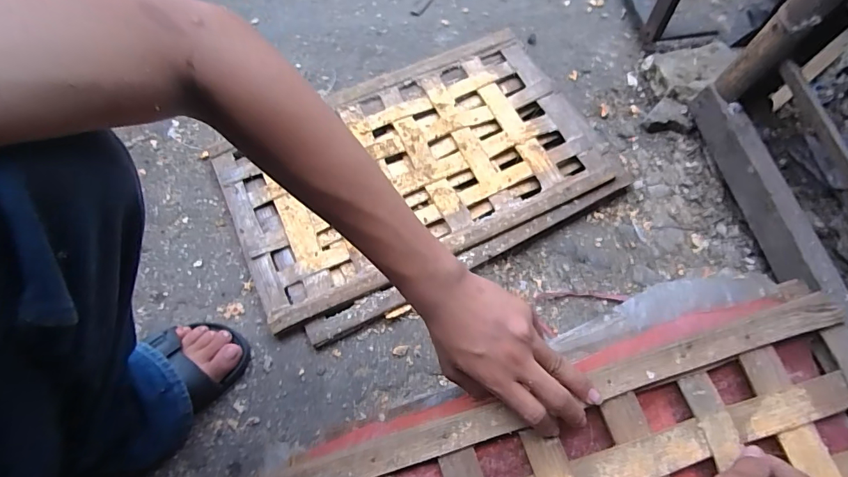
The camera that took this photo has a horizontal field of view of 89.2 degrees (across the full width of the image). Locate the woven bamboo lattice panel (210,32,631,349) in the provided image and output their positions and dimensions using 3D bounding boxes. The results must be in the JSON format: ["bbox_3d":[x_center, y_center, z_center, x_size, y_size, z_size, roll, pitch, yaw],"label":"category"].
[{"bbox_3d":[-0.008,-0.109,0.665,0.557,0.027,0.359,-27,71,-12],"label":"woven bamboo lattice panel"}]

